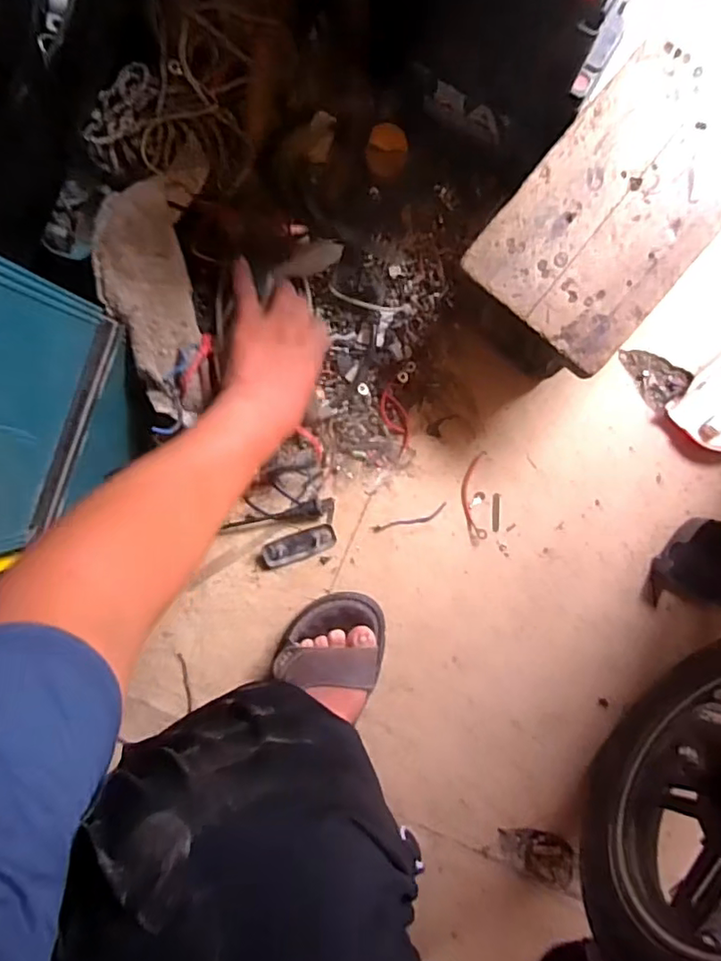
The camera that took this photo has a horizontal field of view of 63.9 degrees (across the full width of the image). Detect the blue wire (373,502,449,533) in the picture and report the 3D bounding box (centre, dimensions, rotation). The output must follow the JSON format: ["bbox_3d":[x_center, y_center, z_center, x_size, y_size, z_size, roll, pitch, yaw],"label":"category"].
[{"bbox_3d":[0.057,0.047,0.662,0.088,0.004,0.014,-20,93,3],"label":"blue wire"}]

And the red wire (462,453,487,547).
[{"bbox_3d":[0.129,0.022,0.658,0.027,0.004,0.106,-1,94,2],"label":"red wire"}]

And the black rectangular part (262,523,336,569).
[{"bbox_3d":[-0.070,0.075,0.662,0.084,0.014,0.031,-21,93,4],"label":"black rectangular part"}]

